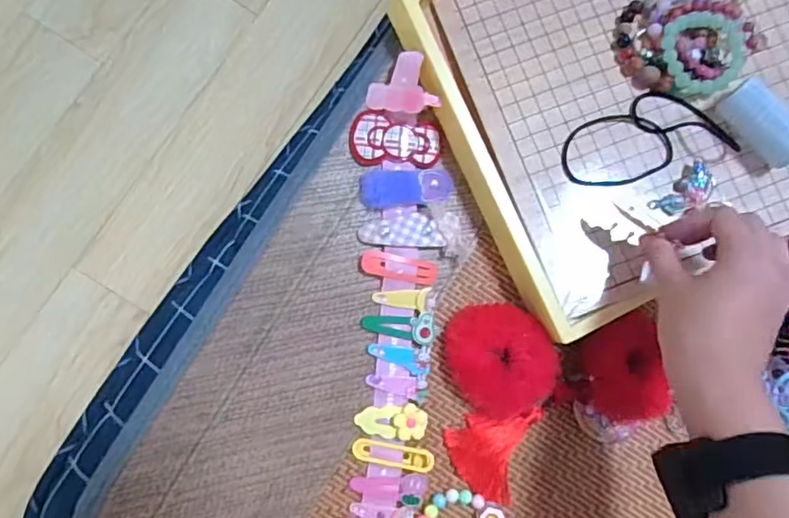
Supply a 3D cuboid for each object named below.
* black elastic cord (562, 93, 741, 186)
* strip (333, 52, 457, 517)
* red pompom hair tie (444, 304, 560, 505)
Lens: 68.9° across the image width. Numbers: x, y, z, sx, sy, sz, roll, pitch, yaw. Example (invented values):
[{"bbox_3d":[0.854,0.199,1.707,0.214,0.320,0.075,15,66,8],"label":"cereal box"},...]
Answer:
[{"bbox_3d":[0.179,-0.089,0.416,0.120,0.010,0.059,-16,84,0],"label":"black elastic cord"},{"bbox_3d":[-0.005,0.090,0.407,0.071,0.025,0.454,5,87,-5],"label":"strip"},{"bbox_3d":[0.077,0.103,0.414,0.076,0.024,0.136,-1,84,-5],"label":"red pompom hair tie"}]

